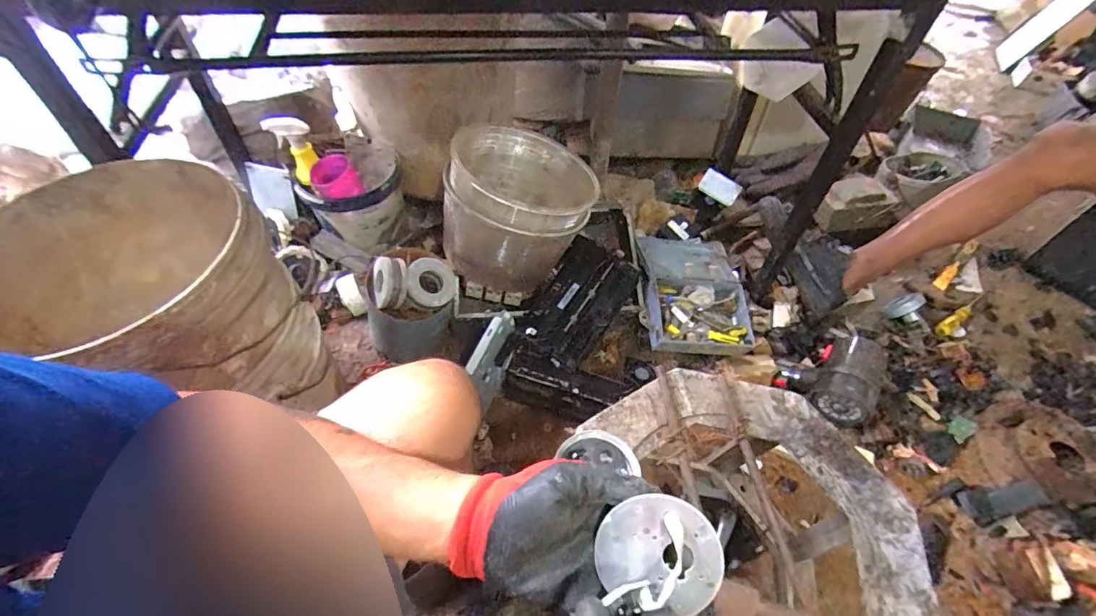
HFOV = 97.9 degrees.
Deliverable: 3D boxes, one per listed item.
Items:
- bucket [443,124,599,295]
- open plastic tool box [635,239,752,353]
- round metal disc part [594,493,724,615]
[{"bbox_3d":[-0.070,-0.216,1.036,0.297,0.250,0.297,8,50,-10],"label":"bucket"},{"bbox_3d":[0.322,-0.052,1.067,0.239,0.088,0.328,-2,51,-3],"label":"open plastic tool box"},{"bbox_3d":[0.079,0.167,0.331,0.081,0.005,0.072,12,89,10],"label":"round metal disc part"}]

